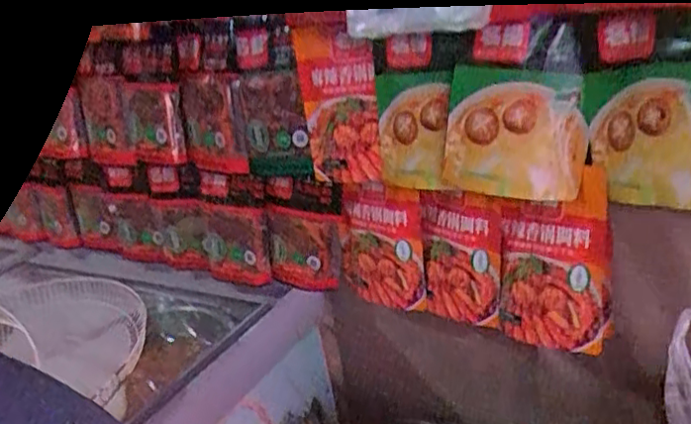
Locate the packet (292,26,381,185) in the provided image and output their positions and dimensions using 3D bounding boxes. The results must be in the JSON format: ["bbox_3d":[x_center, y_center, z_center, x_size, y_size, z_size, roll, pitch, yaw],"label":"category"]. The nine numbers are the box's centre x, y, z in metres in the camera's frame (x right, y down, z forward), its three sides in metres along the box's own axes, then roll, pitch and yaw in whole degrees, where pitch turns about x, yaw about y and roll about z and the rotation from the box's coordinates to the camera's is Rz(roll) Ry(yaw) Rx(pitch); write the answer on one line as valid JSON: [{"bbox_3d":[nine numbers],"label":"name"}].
[{"bbox_3d":[-0.012,-0.172,1.041,0.148,0.245,0.049,5,27,31],"label":"packet"}]

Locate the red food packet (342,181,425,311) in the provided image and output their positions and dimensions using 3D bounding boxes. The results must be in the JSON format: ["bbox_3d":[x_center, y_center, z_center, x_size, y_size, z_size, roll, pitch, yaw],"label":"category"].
[{"bbox_3d":[0.056,0.061,1.105,0.166,0.238,0.034,6,27,32],"label":"red food packet"}]

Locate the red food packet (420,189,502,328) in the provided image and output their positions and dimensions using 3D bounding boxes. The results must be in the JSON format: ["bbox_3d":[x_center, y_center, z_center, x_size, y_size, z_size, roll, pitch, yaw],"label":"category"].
[{"bbox_3d":[0.185,0.075,1.026,0.142,0.223,0.035,10,30,38],"label":"red food packet"}]

